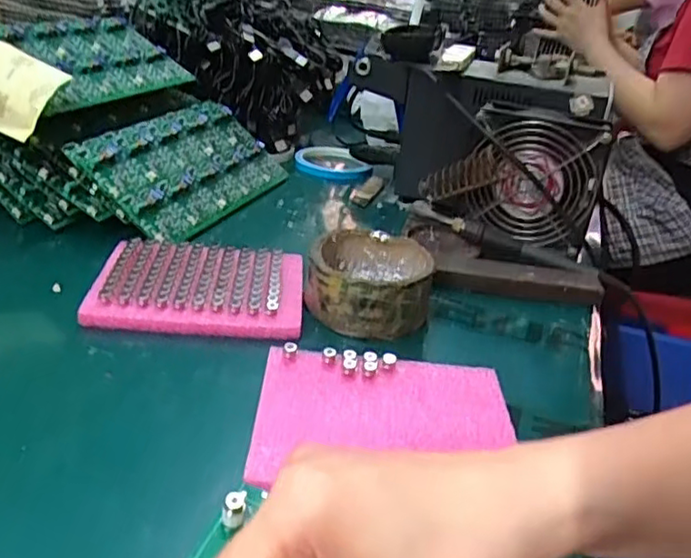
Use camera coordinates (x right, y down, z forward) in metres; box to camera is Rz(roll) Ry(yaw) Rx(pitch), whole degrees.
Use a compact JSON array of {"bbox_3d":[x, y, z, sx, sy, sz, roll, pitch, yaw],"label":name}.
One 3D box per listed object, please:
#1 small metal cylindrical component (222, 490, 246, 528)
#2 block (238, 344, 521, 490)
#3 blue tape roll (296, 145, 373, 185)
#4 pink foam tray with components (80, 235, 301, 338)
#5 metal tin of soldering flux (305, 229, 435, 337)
[{"bbox_3d":[-0.049,0.103,0.280,0.010,0.018,0.011,6,28,-3],"label":"small metal cylindrical component"},{"bbox_3d":[0.022,0.077,0.358,0.144,0.013,0.101,4,28,-7],"label":"block"},{"bbox_3d":[-0.015,-0.135,0.743,0.088,0.019,0.085,6,28,-3],"label":"blue tape roll"},{"bbox_3d":[-0.101,0.005,0.455,0.136,0.020,0.105,5,28,-5],"label":"pink foam tray with components"},{"bbox_3d":[0.019,0.000,0.458,0.084,0.041,0.081,6,28,-3],"label":"metal tin of soldering flux"}]

